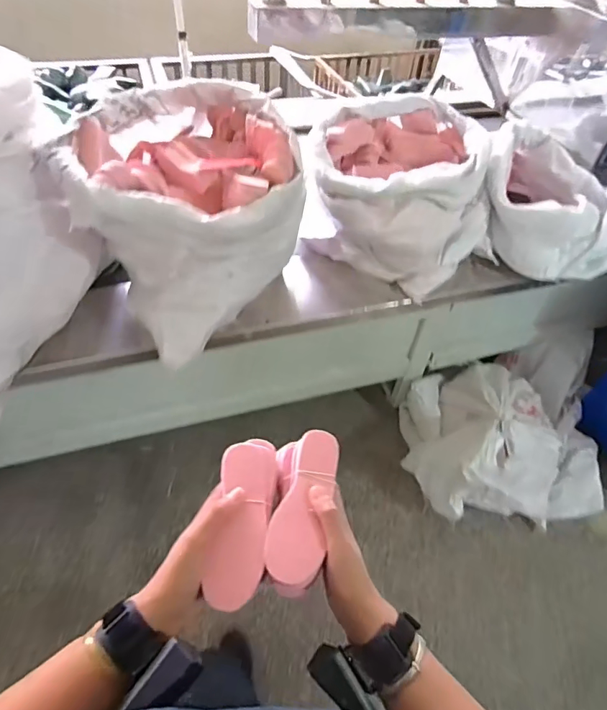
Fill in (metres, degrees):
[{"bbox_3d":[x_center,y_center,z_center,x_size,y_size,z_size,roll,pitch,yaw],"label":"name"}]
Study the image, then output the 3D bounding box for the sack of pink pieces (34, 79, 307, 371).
[{"bbox_3d":[-0.239,-0.295,0.925,0.414,0.336,0.384,-34,60,-27],"label":"sack of pink pieces"}]

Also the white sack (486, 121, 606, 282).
[{"bbox_3d":[0.679,-0.437,1.245,0.375,0.242,0.407,15,51,9],"label":"white sack"}]

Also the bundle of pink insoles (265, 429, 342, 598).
[{"bbox_3d":[-0.004,0.157,0.461,0.063,0.042,0.153,9,58,4],"label":"bundle of pink insoles"}]

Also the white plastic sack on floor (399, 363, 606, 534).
[{"bbox_3d":[0.735,0.266,1.603,0.702,0.387,0.584,-12,52,-13],"label":"white plastic sack on floor"}]

